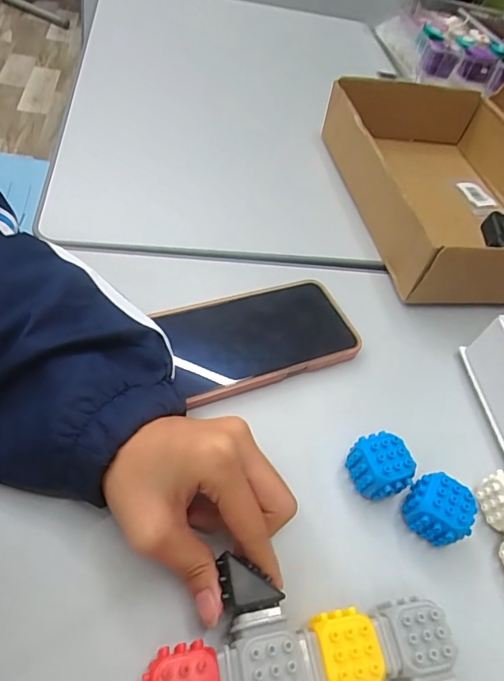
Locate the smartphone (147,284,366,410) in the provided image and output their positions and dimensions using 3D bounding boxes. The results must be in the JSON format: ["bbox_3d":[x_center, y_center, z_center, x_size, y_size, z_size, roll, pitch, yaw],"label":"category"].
[{"bbox_3d":[0.007,-0.005,0.363,0.152,0.010,0.083,-18,60,-23],"label":"smartphone"}]

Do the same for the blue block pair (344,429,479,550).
[{"bbox_3d":[0.100,0.094,0.295,0.080,0.032,0.033,35,53,13],"label":"blue block pair"}]

